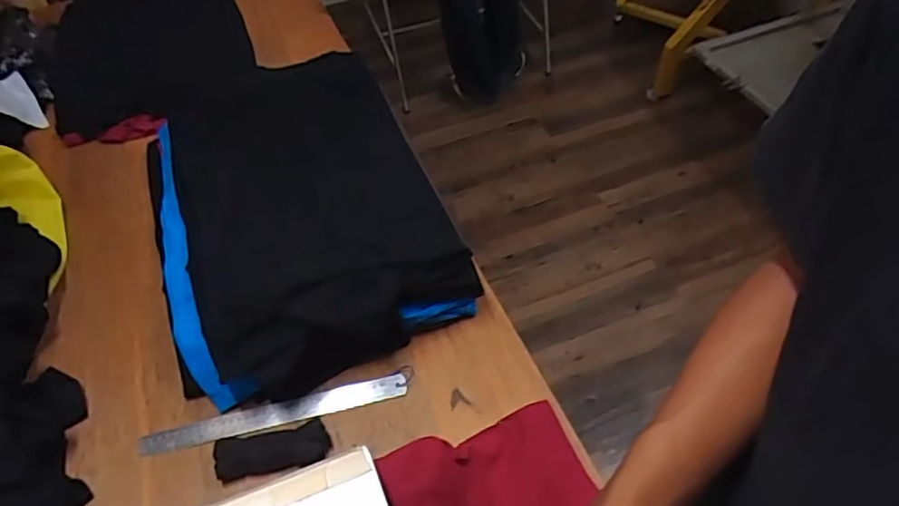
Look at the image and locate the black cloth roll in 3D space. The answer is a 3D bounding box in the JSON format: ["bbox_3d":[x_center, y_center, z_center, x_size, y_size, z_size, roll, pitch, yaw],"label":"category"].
[{"bbox_3d":[-0.206,0.228,0.726,0.130,0.020,0.051,-7,50,-4],"label":"black cloth roll"}]

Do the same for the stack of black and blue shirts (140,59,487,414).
[{"bbox_3d":[-0.229,-0.060,0.898,0.387,0.113,0.495,-20,52,-14],"label":"stack of black and blue shirts"}]

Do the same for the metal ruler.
[{"bbox_3d":[-0.211,0.197,0.766,0.319,0.005,0.030,-12,62,-7],"label":"metal ruler"}]

